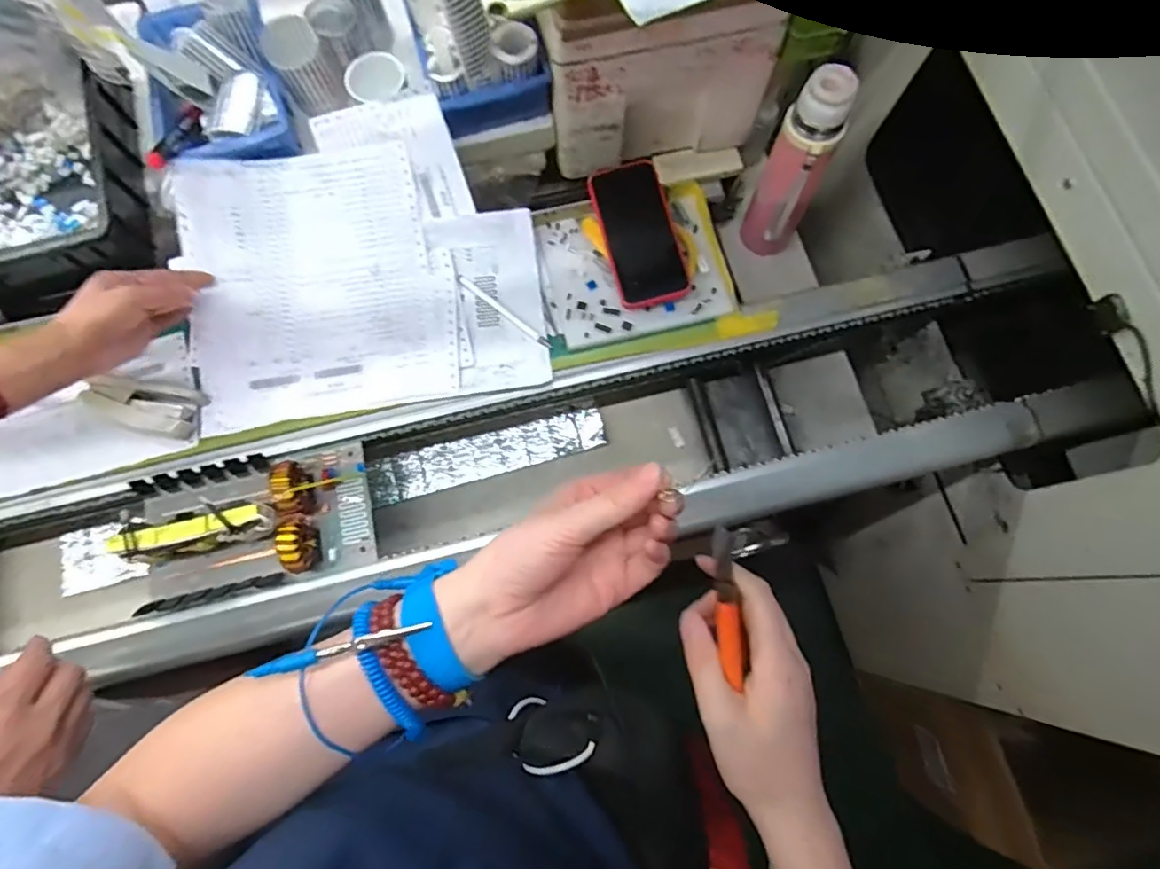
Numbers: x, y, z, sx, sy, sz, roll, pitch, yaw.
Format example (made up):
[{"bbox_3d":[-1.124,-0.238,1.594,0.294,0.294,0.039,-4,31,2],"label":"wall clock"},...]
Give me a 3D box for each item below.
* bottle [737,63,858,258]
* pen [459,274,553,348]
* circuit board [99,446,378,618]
[{"bbox_3d":[0.249,-0.300,0.690,0.072,0.243,0.078,25,77,6],"label":"bottle"},{"bbox_3d":[-0.083,-0.136,0.648,0.131,0.012,0.009,37,78,9],"label":"pen"},{"bbox_3d":[-0.339,0.087,0.582,0.244,0.065,0.134,-13,76,-4],"label":"circuit board"}]

